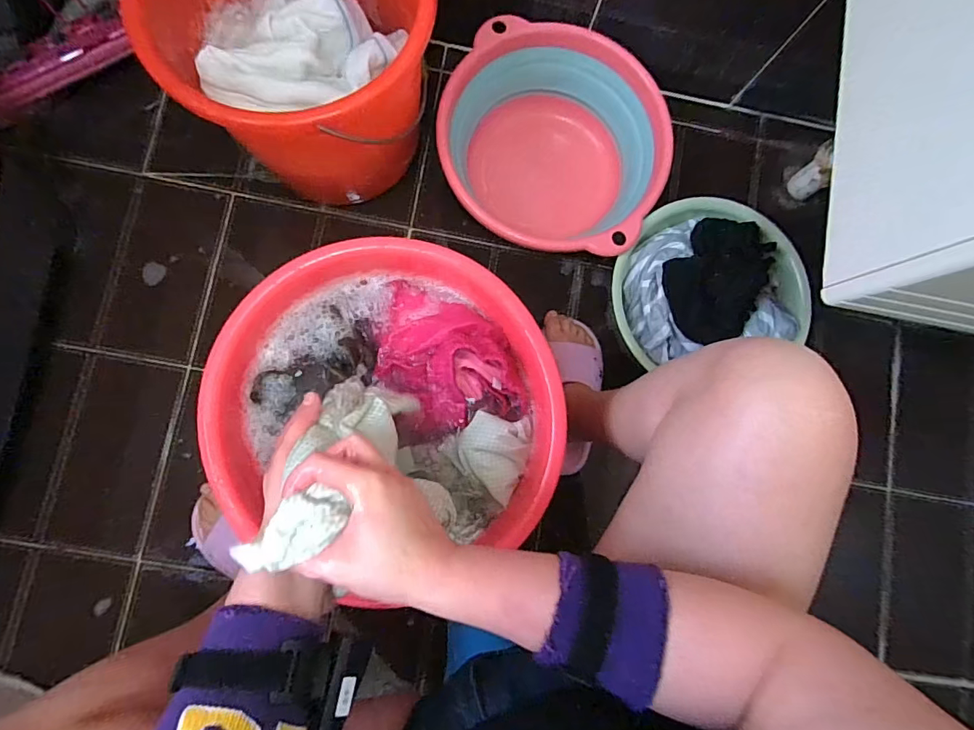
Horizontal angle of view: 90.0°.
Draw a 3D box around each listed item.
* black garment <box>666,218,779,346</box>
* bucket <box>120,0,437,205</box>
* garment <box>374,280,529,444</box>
[{"bbox_3d":[0.346,-0.130,0.720,0.142,0.069,0.199,45,81,0],"label":"black garment"},{"bbox_3d":[-0.256,-0.416,0.691,0.318,0.307,0.296,1,83,-6],"label":"bucket"},{"bbox_3d":[-0.044,-0.013,0.544,0.150,0.060,0.176,-14,85,-8],"label":"garment"}]

